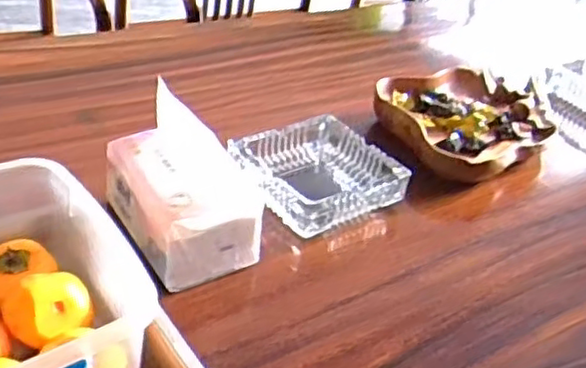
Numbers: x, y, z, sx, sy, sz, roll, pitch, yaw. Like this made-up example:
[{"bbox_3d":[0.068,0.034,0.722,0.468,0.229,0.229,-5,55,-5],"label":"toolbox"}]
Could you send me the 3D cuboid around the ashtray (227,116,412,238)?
[{"bbox_3d":[0.024,-0.006,0.765,0.152,0.059,0.150,-17,42,-32],"label":"ashtray"}]

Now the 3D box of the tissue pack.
[{"bbox_3d":[-0.106,0.009,0.647,0.102,0.135,0.146,-15,41,-30],"label":"tissue pack"}]

